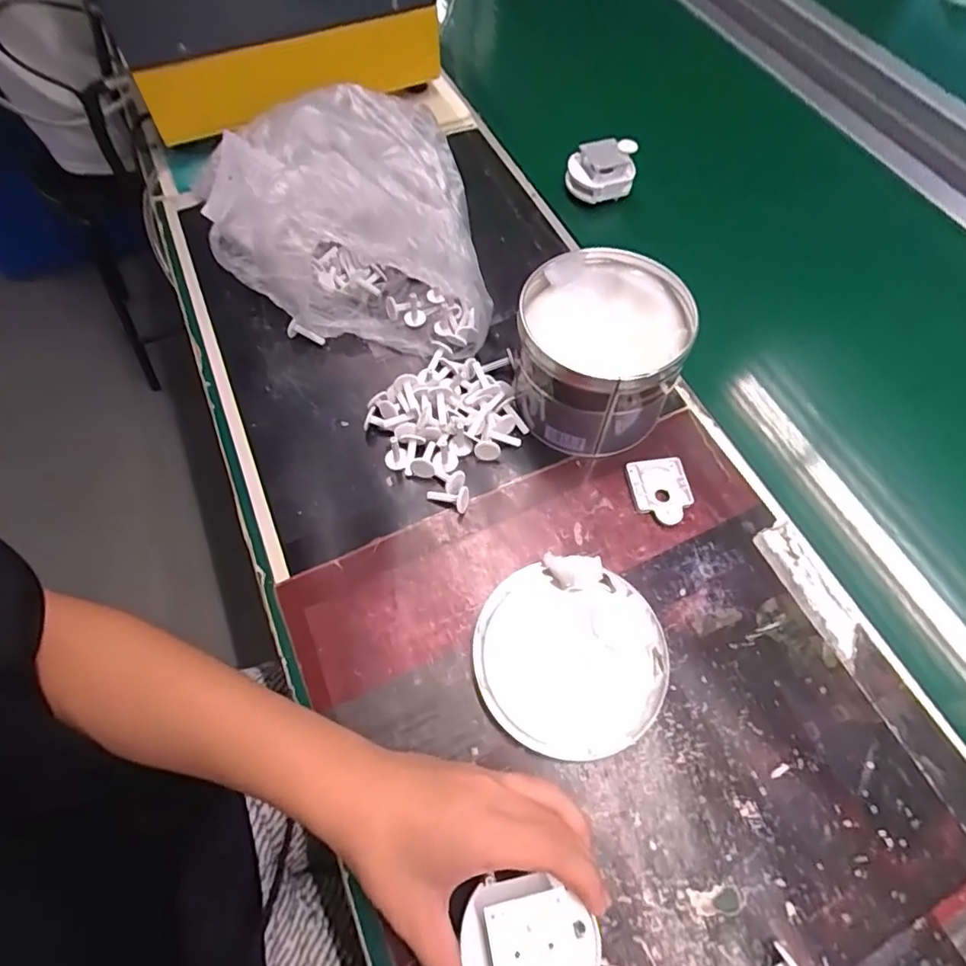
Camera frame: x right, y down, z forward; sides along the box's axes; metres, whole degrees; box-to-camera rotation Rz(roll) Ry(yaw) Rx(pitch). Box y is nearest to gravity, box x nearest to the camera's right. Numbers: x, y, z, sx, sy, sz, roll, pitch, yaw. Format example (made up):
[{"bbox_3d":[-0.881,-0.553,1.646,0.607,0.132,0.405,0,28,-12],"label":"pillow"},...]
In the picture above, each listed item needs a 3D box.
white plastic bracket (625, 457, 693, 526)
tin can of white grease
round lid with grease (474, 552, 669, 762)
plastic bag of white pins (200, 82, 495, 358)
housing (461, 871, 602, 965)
[{"bbox_3d":[0.141,0.007,0.450,0.046,0.009,0.055,-8,63,-4],"label":"white plastic bracket"},{"bbox_3d":[0.089,-0.101,0.453,0.120,0.095,0.130,0,63,0],"label":"tin can of white grease"},{"bbox_3d":[0.060,0.116,0.388,0.124,0.019,0.126,0,63,0],"label":"round lid with grease"},{"bbox_3d":[-0.133,-0.248,0.523,0.241,0.115,0.280,-10,64,-5],"label":"plastic bag of white pins"},{"bbox_3d":[0.025,0.235,0.290,0.067,0.020,0.058,-17,64,-8],"label":"housing"}]

